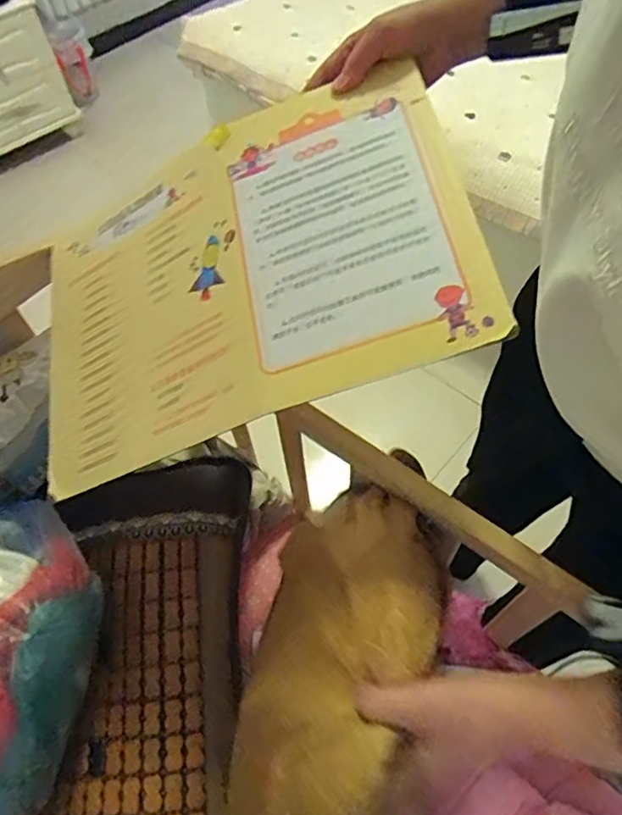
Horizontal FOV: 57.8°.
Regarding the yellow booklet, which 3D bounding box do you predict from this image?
[{"bbox_3d":[-0.074,-0.115,0.482,0.400,0.022,0.284,-20,65,19],"label":"yellow booklet"}]

